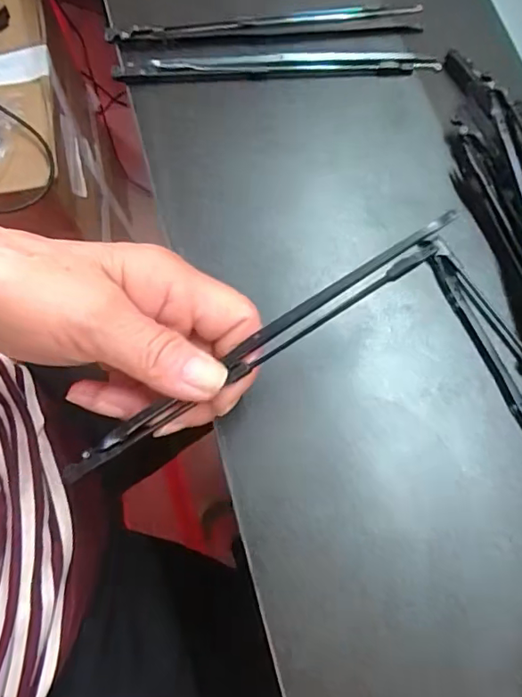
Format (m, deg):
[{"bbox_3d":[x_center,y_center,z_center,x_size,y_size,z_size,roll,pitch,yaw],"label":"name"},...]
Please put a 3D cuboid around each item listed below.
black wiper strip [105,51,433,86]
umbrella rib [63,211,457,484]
[{"bbox_3d":[0.009,-0.167,0.319,0.188,0.005,0.015,-2,74,0],"label":"black wiper strip"},{"bbox_3d":[-0.008,0.004,0.220,0.163,0.005,0.009,-35,76,6],"label":"umbrella rib"}]

